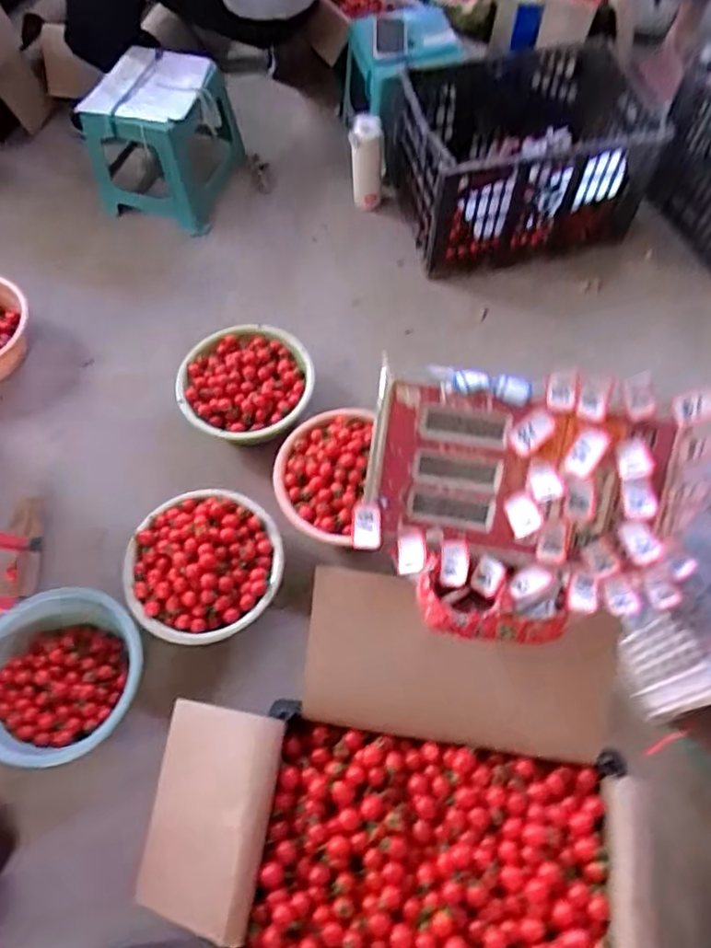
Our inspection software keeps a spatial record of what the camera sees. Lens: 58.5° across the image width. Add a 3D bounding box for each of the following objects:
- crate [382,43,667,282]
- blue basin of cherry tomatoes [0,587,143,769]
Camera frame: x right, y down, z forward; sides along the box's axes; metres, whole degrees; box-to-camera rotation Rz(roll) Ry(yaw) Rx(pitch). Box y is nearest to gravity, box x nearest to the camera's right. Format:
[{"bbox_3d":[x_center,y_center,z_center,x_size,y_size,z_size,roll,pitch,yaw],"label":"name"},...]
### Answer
[{"bbox_3d":[0.373,-0.722,1.440,0.555,0.282,0.397,-12,63,-3],"label":"crate"},{"bbox_3d":[-0.467,0.325,1.021,0.245,0.099,0.250,0,62,1],"label":"blue basin of cherry tomatoes"}]

